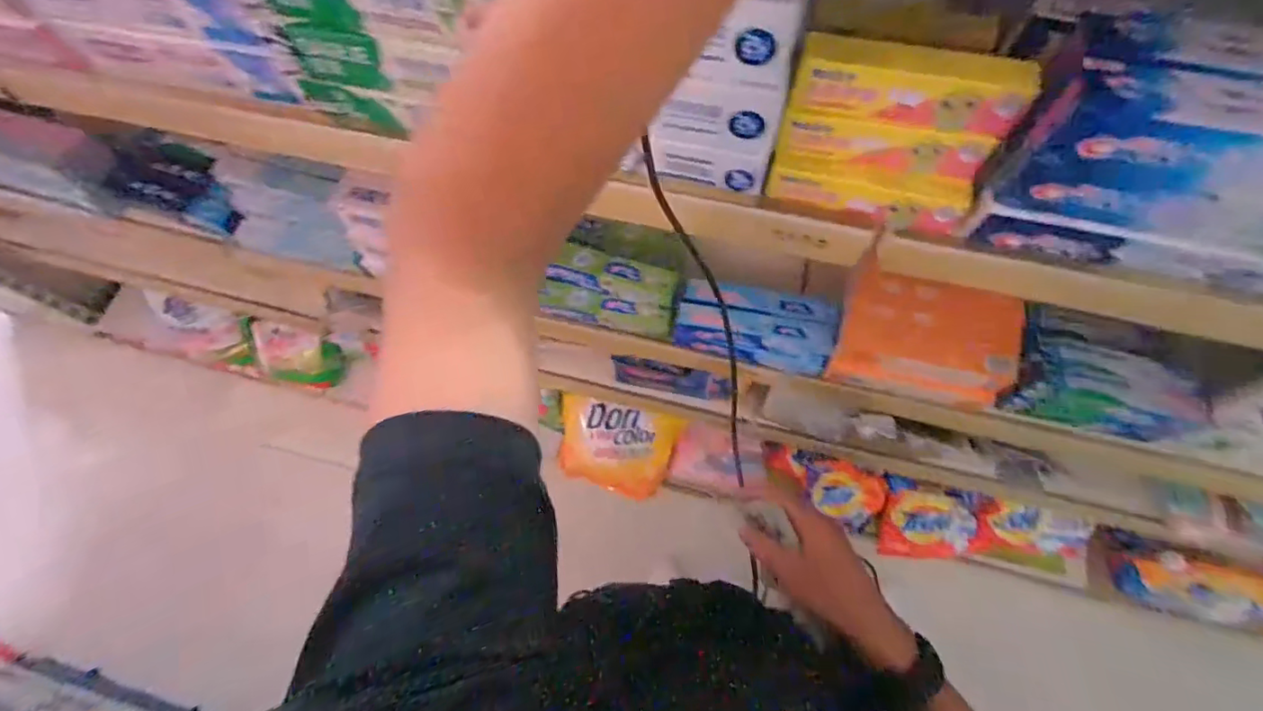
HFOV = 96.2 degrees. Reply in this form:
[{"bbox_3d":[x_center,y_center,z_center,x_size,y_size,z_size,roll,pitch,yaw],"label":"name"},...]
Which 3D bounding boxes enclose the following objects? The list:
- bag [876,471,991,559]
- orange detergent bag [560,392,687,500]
[{"bbox_3d":[0.683,0.378,1.277,0.217,0.032,0.189,7,104,18],"label":"bag"},{"bbox_3d":[-0.035,0.226,1.357,0.285,0.050,0.255,9,112,0],"label":"orange detergent bag"}]

